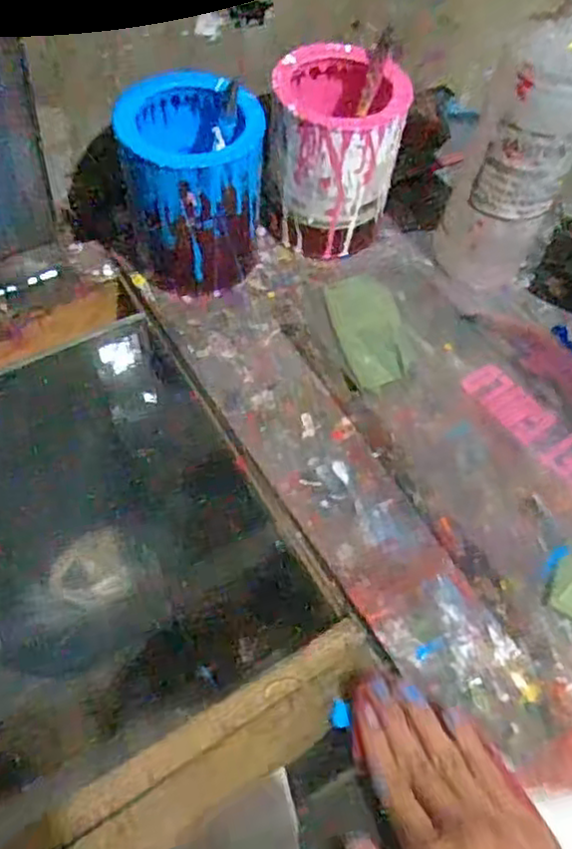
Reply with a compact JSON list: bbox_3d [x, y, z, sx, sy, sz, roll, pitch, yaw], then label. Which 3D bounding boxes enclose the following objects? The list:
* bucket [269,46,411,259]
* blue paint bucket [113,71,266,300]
[{"bbox_3d":[0.041,-0.235,0.607,0.105,0.137,0.115,2,58,-3],"label":"bucket"},{"bbox_3d":[-0.074,-0.188,0.567,0.103,0.141,0.099,2,58,-3],"label":"blue paint bucket"}]

